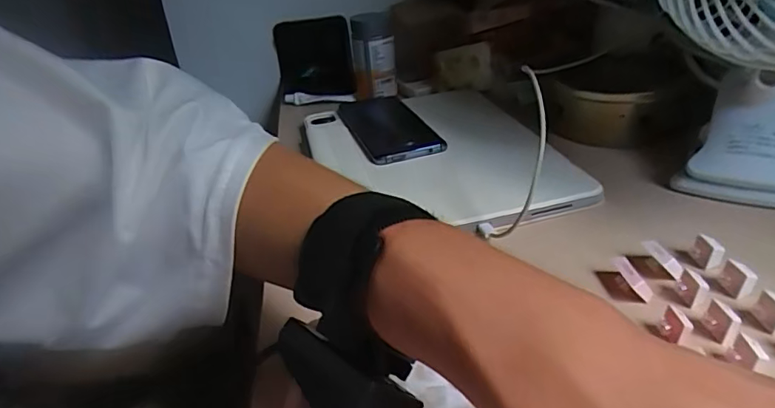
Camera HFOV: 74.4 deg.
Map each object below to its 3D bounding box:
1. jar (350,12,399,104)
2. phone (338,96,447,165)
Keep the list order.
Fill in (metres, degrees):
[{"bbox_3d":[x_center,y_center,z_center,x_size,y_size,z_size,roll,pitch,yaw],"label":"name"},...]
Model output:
[{"bbox_3d":[-0.018,-0.187,0.642,0.054,0.091,0.047,-5,31,0],"label":"jar"},{"bbox_3d":[-0.003,-0.089,0.551,0.079,0.011,0.171,-11,31,-11],"label":"phone"}]

